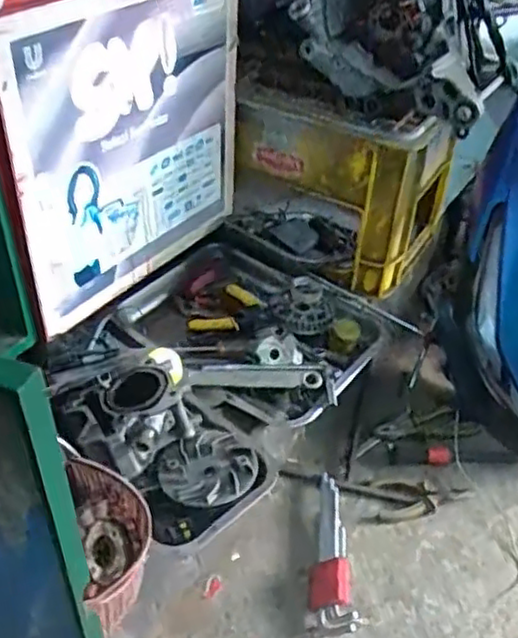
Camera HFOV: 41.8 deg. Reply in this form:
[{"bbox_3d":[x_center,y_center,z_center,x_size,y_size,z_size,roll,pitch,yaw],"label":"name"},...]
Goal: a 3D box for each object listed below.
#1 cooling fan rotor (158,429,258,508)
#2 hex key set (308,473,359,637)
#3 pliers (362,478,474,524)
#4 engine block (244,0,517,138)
[{"bbox_3d":[-0.060,0.168,0.761,0.102,0.030,0.103,1,40,-1],"label":"cooling fan rotor"},{"bbox_3d":[0.087,0.287,0.845,0.053,0.045,0.209,1,40,0],"label":"hex key set"},{"bbox_3d":[0.216,0.245,0.922,0.147,0.011,0.067,0,40,-2],"label":"pliers"},{"bbox_3d":[0.172,-0.413,0.895,0.321,0.242,0.181,15,42,16],"label":"engine block"}]

